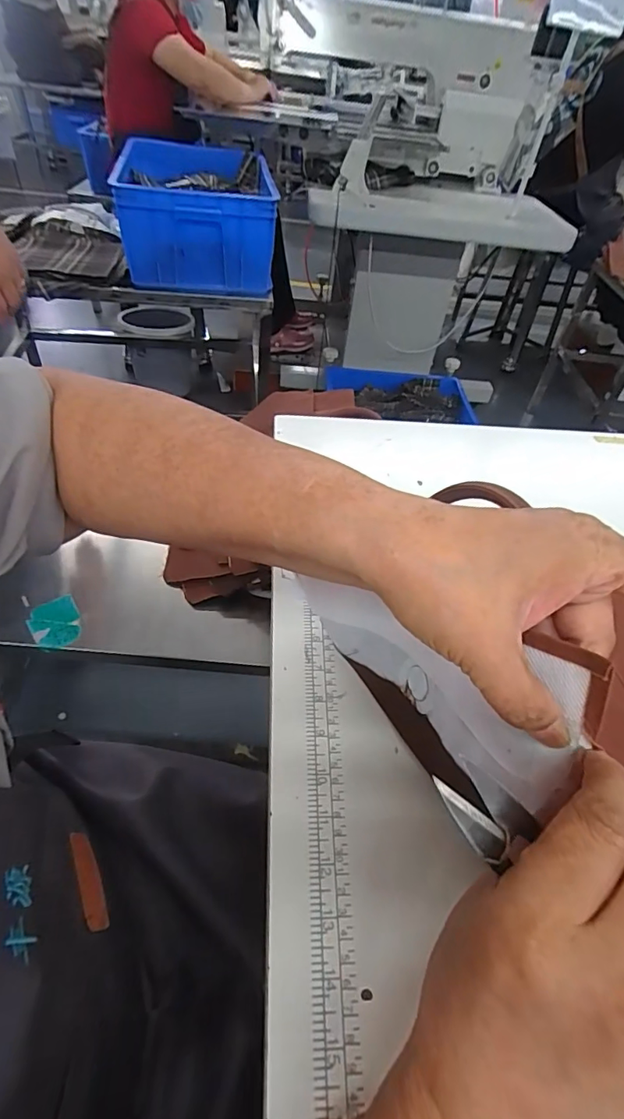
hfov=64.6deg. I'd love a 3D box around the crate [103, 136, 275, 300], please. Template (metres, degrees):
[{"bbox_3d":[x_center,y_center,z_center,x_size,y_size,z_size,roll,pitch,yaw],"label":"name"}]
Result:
[{"bbox_3d":[-0.306,-0.941,1.348,0.386,0.210,0.587,-5,48,-11],"label":"crate"}]

